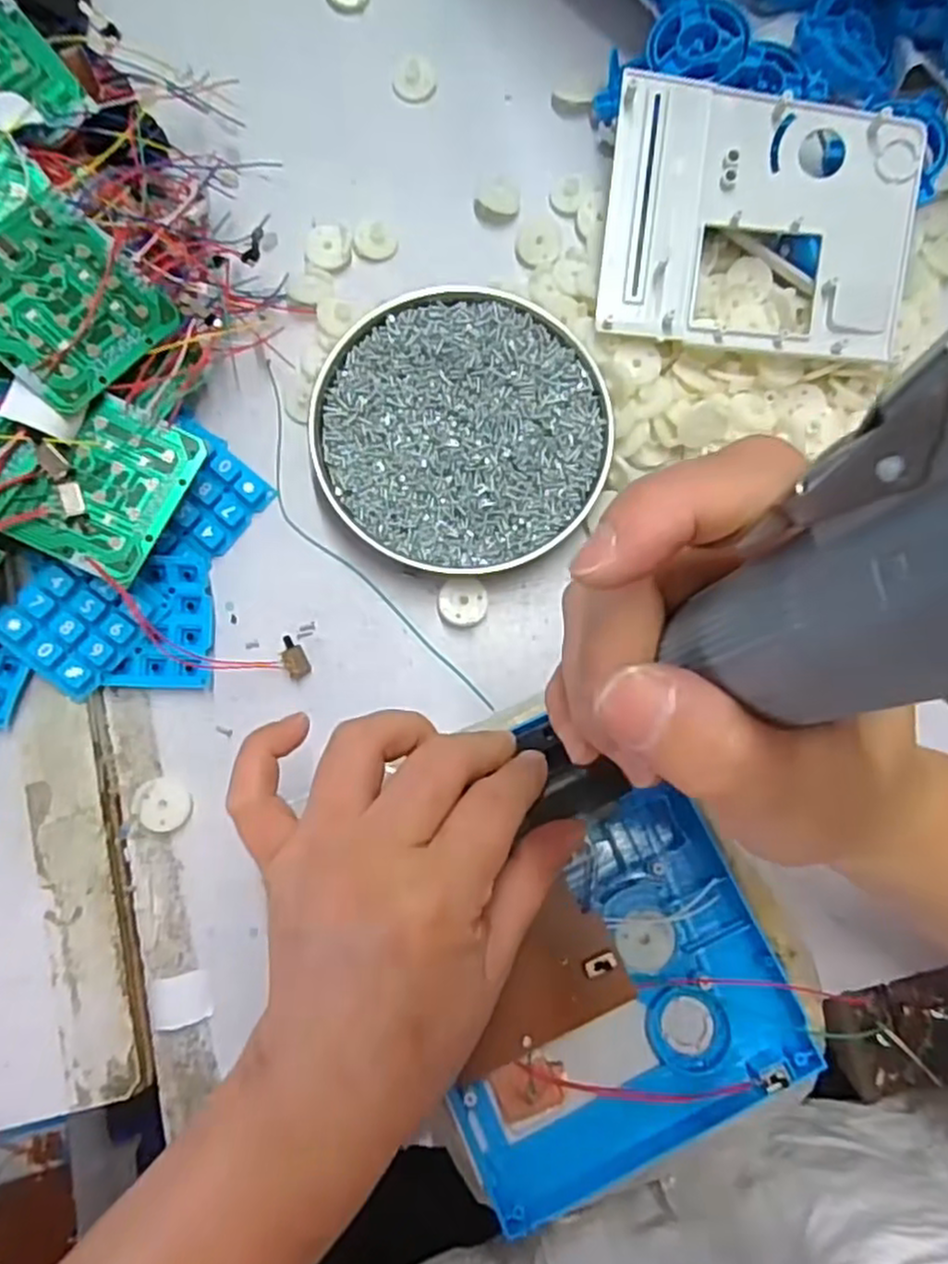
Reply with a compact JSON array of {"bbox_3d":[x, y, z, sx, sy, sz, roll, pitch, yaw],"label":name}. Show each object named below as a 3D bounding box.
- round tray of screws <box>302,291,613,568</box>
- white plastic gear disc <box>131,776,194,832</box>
[{"bbox_3d":[-0.005,-0.095,0.350,0.134,0.025,0.130,0,82,-2],"label":"round tray of screws"},{"bbox_3d":[-0.138,0.076,0.324,0.023,0.004,0.023,6,74,-19],"label":"white plastic gear disc"}]

